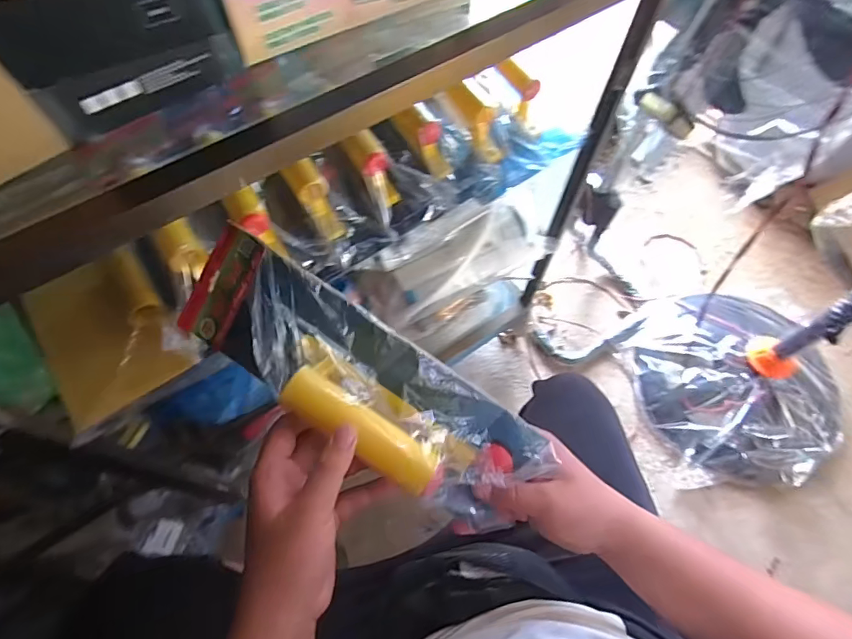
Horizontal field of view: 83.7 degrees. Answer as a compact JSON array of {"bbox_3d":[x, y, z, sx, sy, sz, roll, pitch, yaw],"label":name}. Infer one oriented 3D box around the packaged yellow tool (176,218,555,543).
[{"bbox_3d":[-0.060,0.049,0.396,0.330,0.075,0.097,34,69,6],"label":"packaged yellow tool"}]

